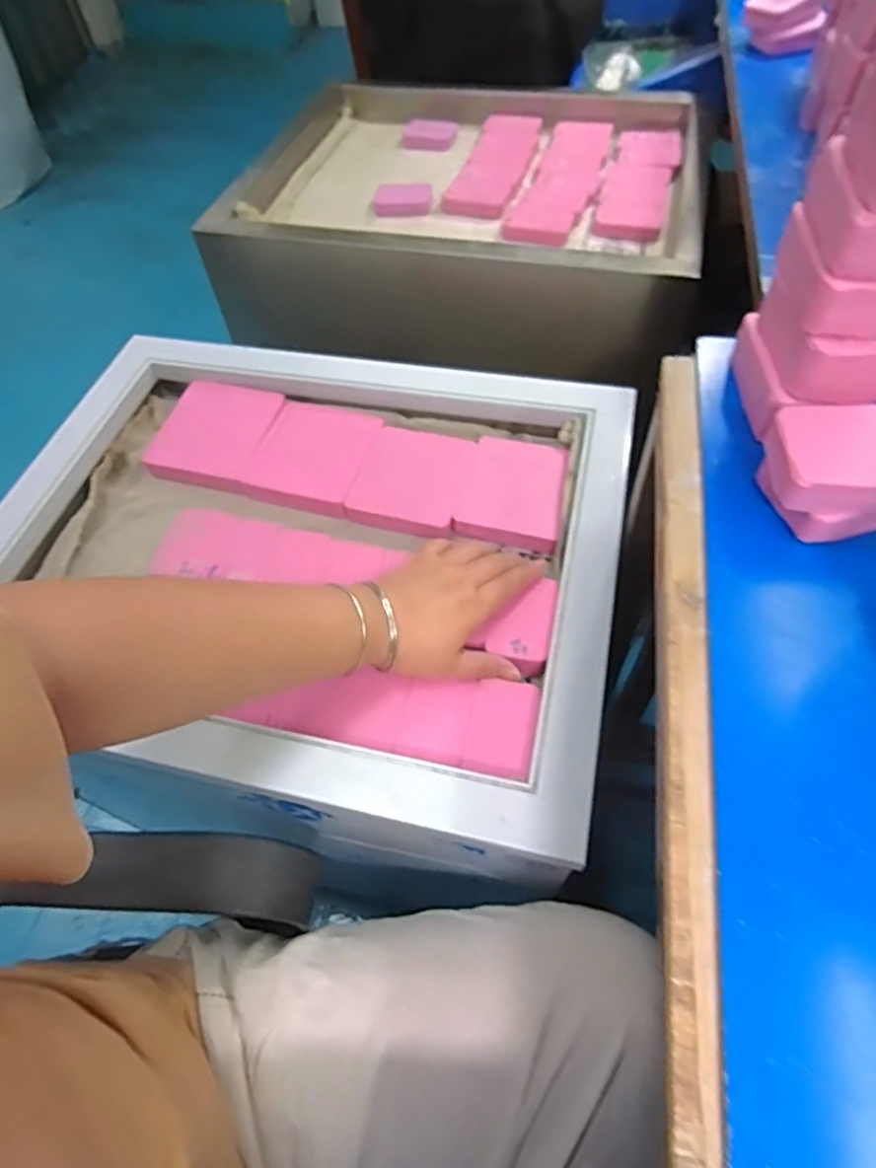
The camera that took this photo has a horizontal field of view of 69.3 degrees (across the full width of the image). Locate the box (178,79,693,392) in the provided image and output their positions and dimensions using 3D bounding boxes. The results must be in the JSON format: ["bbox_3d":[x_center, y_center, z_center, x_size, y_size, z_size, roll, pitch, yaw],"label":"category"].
[{"bbox_3d":[0.038,-0.448,0.776,0.498,0.145,0.391,10,58,11],"label":"box"}]

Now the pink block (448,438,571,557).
[{"bbox_3d":[0.067,-0.083,0.546,0.085,0.021,0.107,11,58,12],"label":"pink block"}]

